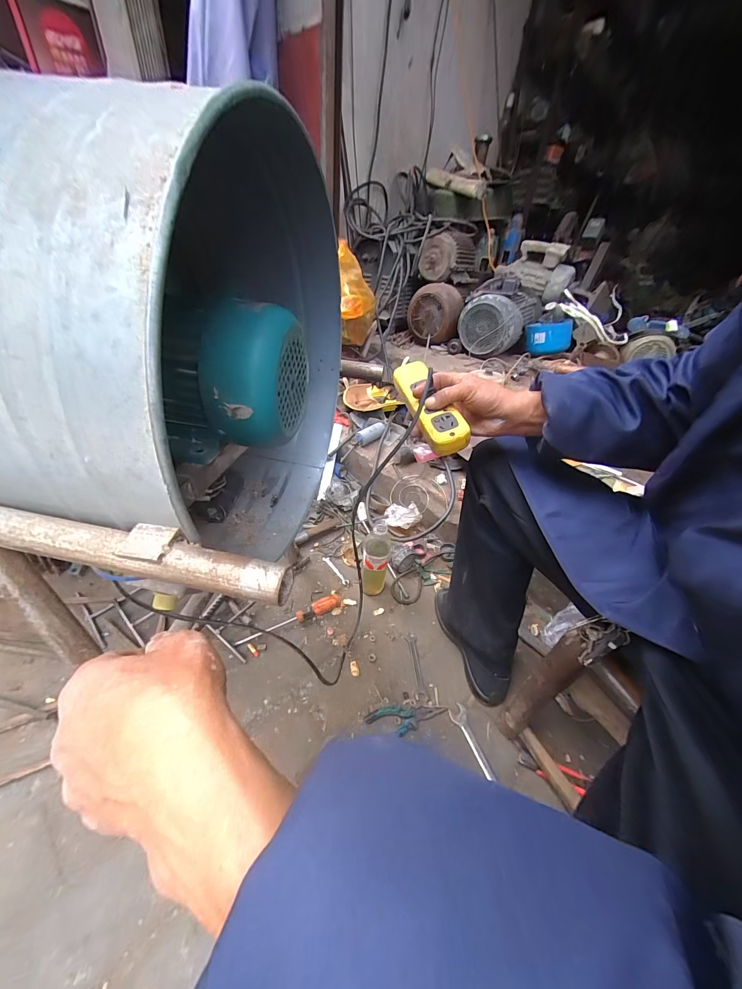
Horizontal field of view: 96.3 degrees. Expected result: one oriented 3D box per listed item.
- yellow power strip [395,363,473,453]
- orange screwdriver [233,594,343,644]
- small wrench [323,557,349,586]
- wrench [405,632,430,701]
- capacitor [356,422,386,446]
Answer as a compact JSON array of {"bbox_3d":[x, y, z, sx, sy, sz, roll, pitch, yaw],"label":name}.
[{"bbox_3d":[0.085,-0.139,0.502,0.055,0.044,0.188,-8,54,-17],"label":"yellow power strip"},{"bbox_3d":[-0.187,0.287,0.775,0.244,0.028,0.038,-15,42,-24],"label":"orange screwdriver"},{"bbox_3d":[-0.098,0.208,0.916,0.019,0.004,0.114,-21,45,-30],"label":"small wrench"},{"bbox_3d":[0.098,0.369,0.723,0.027,0.005,0.142,0,38,-7],"label":"wrench"},{"bbox_3d":[0.002,-0.220,1.149,0.117,0.051,0.048,-33,50,-19],"label":"capacitor"}]

